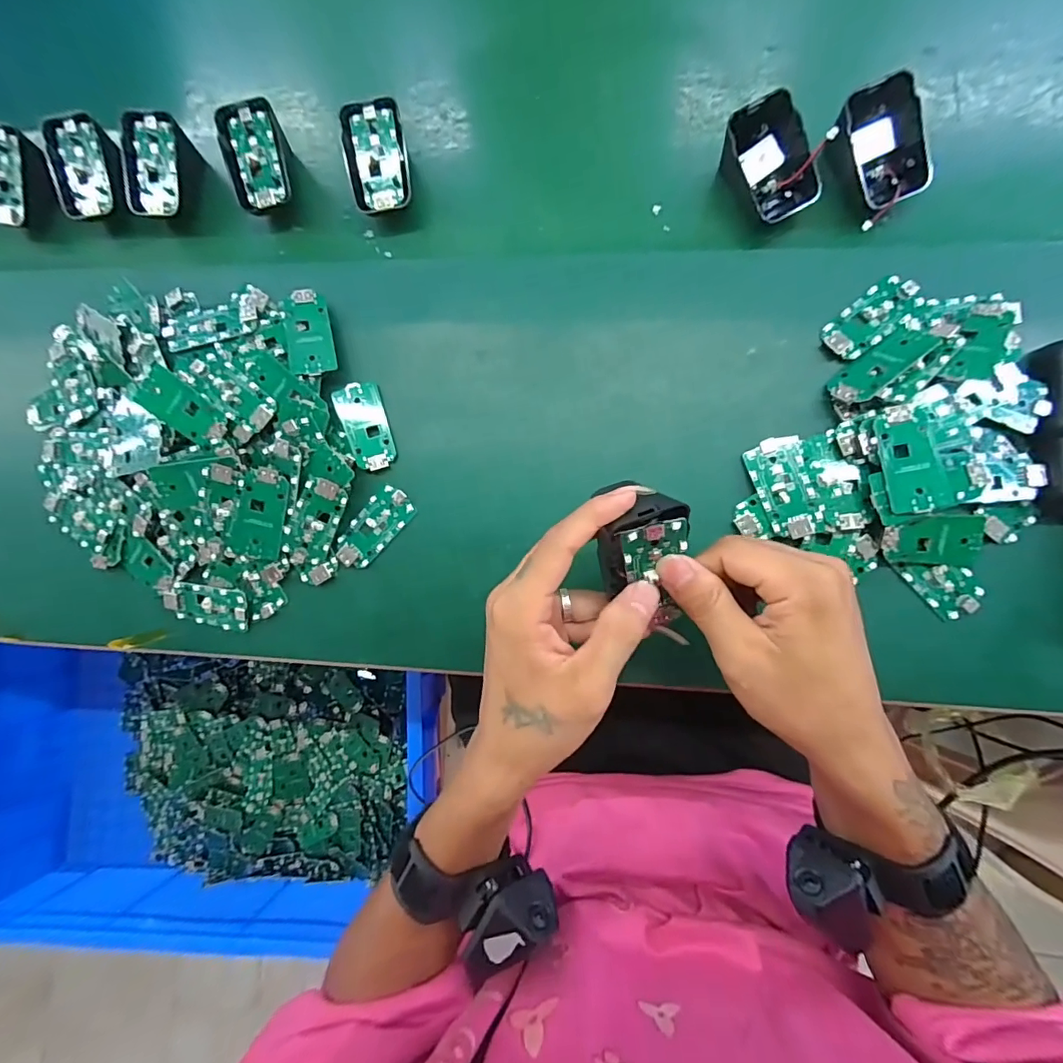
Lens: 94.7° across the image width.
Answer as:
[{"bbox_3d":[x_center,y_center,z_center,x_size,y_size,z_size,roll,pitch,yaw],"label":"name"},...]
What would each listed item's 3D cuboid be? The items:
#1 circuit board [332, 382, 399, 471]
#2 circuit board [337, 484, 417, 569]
[{"bbox_3d":[-0.118,-0.076,0.350,0.031,0.004,0.064,-17,85,-10],"label":"circuit board"},{"bbox_3d":[-0.112,-0.002,0.348,0.031,0.004,0.064,44,92,8],"label":"circuit board"}]

